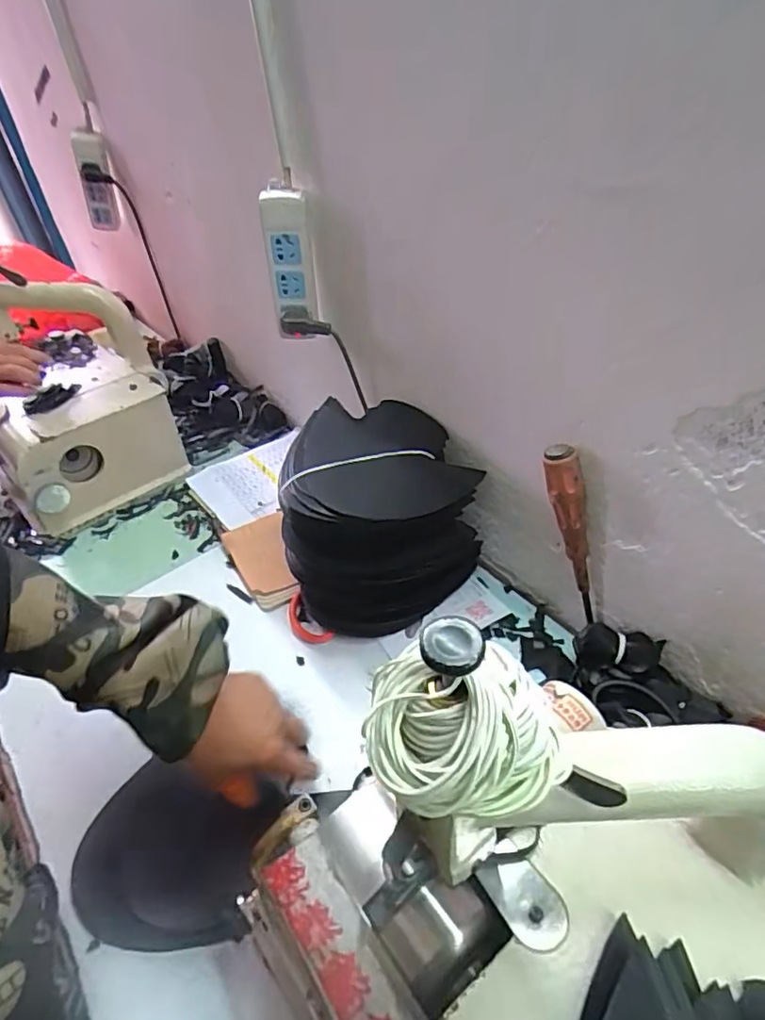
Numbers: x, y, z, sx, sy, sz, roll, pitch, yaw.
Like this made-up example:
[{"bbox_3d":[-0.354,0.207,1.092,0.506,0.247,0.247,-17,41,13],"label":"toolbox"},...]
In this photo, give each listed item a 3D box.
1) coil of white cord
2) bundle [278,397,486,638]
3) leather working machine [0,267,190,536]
[{"bbox_3d":[0.032,0.082,0.223,0.078,0.048,0.057,-16,44,-10],"label":"coil of white cord"},{"bbox_3d":[-0.001,0.003,0.663,0.215,0.187,0.191,-5,43,2],"label":"bundle"},{"bbox_3d":[-0.461,-0.193,0.841,0.235,0.337,0.329,-26,46,-20],"label":"leather working machine"}]

